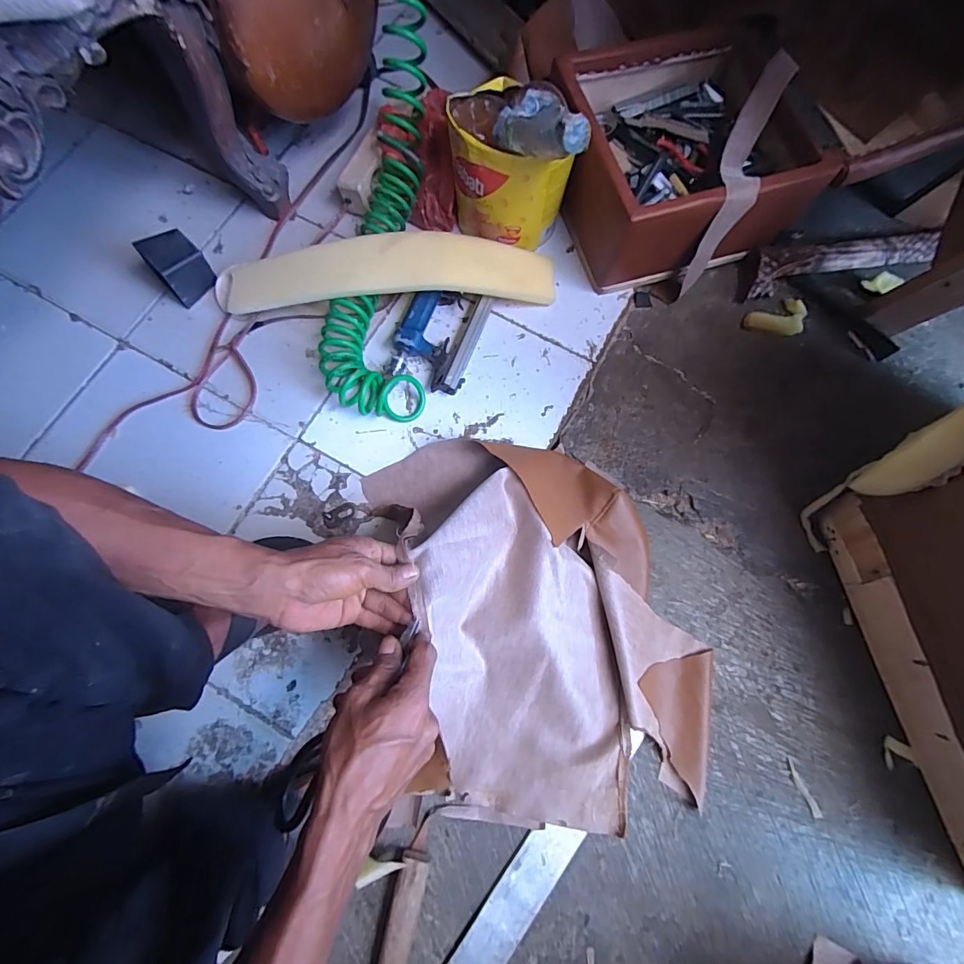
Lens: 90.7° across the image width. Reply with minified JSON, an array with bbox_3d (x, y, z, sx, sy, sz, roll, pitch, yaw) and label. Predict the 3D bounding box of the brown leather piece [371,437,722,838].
[{"bbox_3d":[0.067,0.138,0.510,0.322,0.145,0.441,-11,75,-4],"label":"brown leather piece"}]

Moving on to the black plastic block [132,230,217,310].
[{"bbox_3d":[-0.417,-0.299,0.660,0.064,0.066,0.067,-37,78,-10],"label":"black plastic block"}]

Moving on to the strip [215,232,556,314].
[{"bbox_3d":[-0.132,-0.281,0.663,0.463,0.078,0.086,-5,75,-2],"label":"strip"}]

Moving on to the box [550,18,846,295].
[{"bbox_3d":[0.276,-0.453,0.680,0.321,0.154,0.281,-21,76,-6],"label":"box"}]

